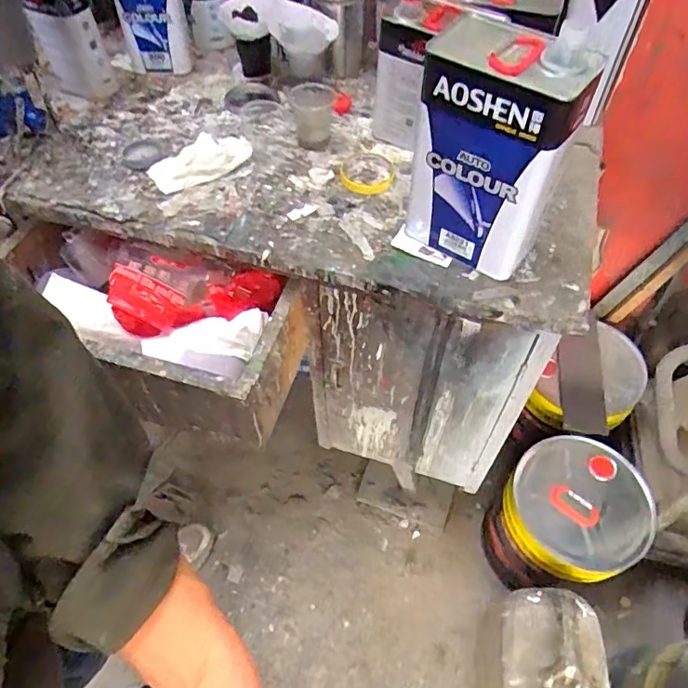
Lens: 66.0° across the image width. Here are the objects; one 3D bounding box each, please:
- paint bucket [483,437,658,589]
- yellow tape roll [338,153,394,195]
[{"bbox_3d":[0.473,0.392,1.138,0.262,0.297,0.249,0,54,0],"label":"paint bucket"},{"bbox_3d":[0.037,-0.270,0.835,0.082,0.019,0.100,14,55,11],"label":"yellow tape roll"}]

